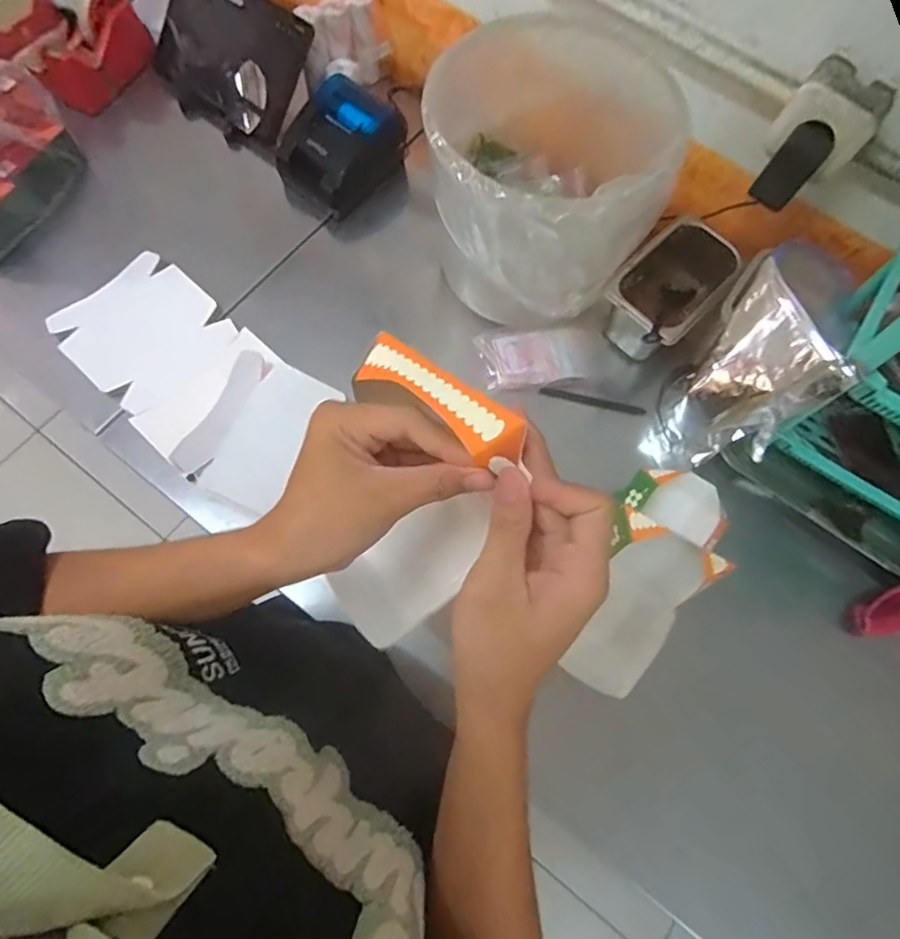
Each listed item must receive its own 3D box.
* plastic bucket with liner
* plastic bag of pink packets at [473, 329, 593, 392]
[{"bbox_3d":[0.104,-0.318,0.675,0.257,0.229,0.258,-3,71,-3],"label":"plastic bucket with liner"},{"bbox_3d":[0.111,-0.146,0.738,0.141,0.015,0.081,-10,71,-5],"label":"plastic bag of pink packets"}]

